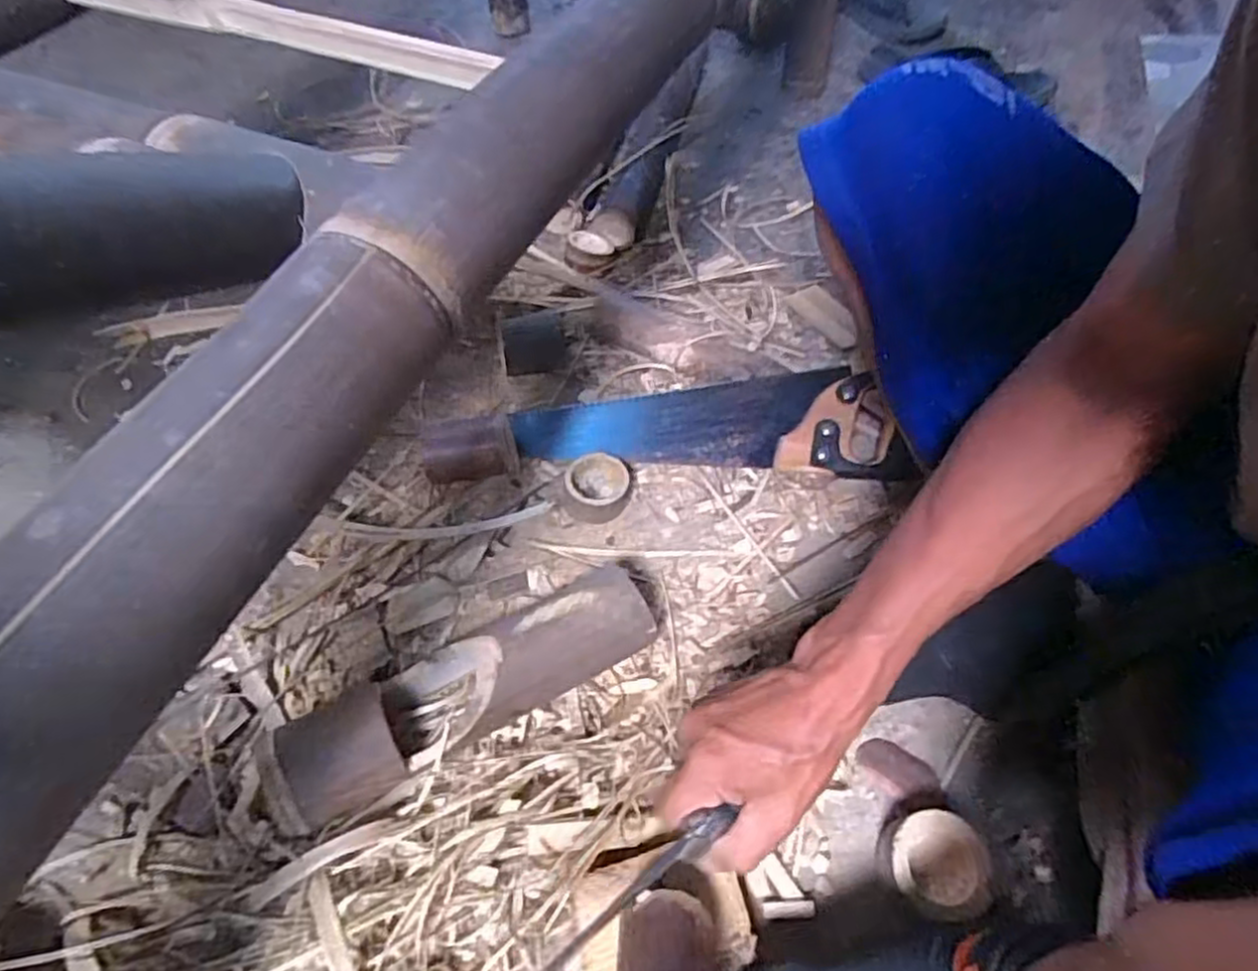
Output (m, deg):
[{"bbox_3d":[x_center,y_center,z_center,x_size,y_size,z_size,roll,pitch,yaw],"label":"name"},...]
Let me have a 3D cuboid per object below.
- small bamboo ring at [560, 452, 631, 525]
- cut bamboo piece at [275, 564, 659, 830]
[{"bbox_3d":[-0.032,0.001,0.709,0.066,0.035,0.060,2,57,-3],"label":"small bamboo ring"},{"bbox_3d":[-0.124,0.153,0.583,0.308,0.064,0.097,-23,62,-18],"label":"cut bamboo piece"}]

